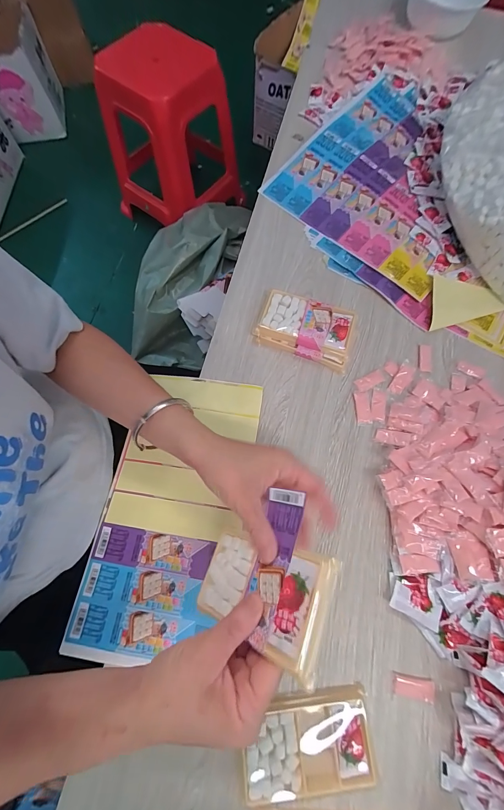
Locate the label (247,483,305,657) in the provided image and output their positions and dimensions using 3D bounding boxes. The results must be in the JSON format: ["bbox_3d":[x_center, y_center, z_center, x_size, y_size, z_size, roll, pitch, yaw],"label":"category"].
[{"bbox_3d":[0.015,0.126,0.252,0.010,0.036,0.112,39,56,-34],"label":"label"}]

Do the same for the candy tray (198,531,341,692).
[{"bbox_3d":[0.005,0.150,0.255,0.011,0.131,0.071,38,59,-29],"label":"candy tray"}]

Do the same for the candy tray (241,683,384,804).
[{"bbox_3d":[0.054,0.333,0.306,0.124,0.020,0.075,-4,72,-3],"label":"candy tray"}]

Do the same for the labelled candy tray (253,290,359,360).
[{"bbox_3d":[0.075,-0.114,0.444,0.131,0.028,0.073,17,72,4],"label":"labelled candy tray"}]

